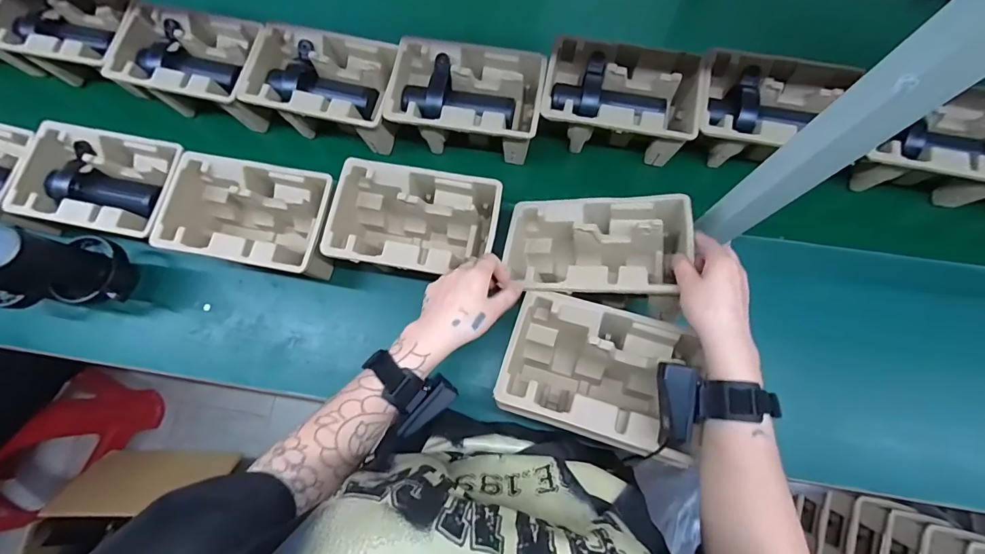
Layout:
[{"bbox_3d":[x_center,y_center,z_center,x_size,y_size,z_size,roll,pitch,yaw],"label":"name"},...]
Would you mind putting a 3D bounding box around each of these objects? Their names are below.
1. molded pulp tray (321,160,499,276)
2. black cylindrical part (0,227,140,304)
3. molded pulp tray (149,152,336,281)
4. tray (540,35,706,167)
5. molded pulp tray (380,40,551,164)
[{"bbox_3d":[-0.106,-0.071,0.631,0.221,0.106,0.142,7,77,3],"label":"molded pulp tray"},{"bbox_3d":[-0.591,-0.016,0.599,0.117,0.169,0.096,11,77,4],"label":"black cylindrical part"},{"bbox_3d":[-0.342,-0.080,0.638,0.224,0.108,0.140,11,77,4],"label":"molded pulp tray"},{"bbox_3d":[0.191,-0.270,0.669,0.217,0.094,0.138,9,77,3],"label":"tray"},{"bbox_3d":[-0.036,-0.273,0.680,0.228,0.092,0.147,9,77,3],"label":"molded pulp tray"}]

